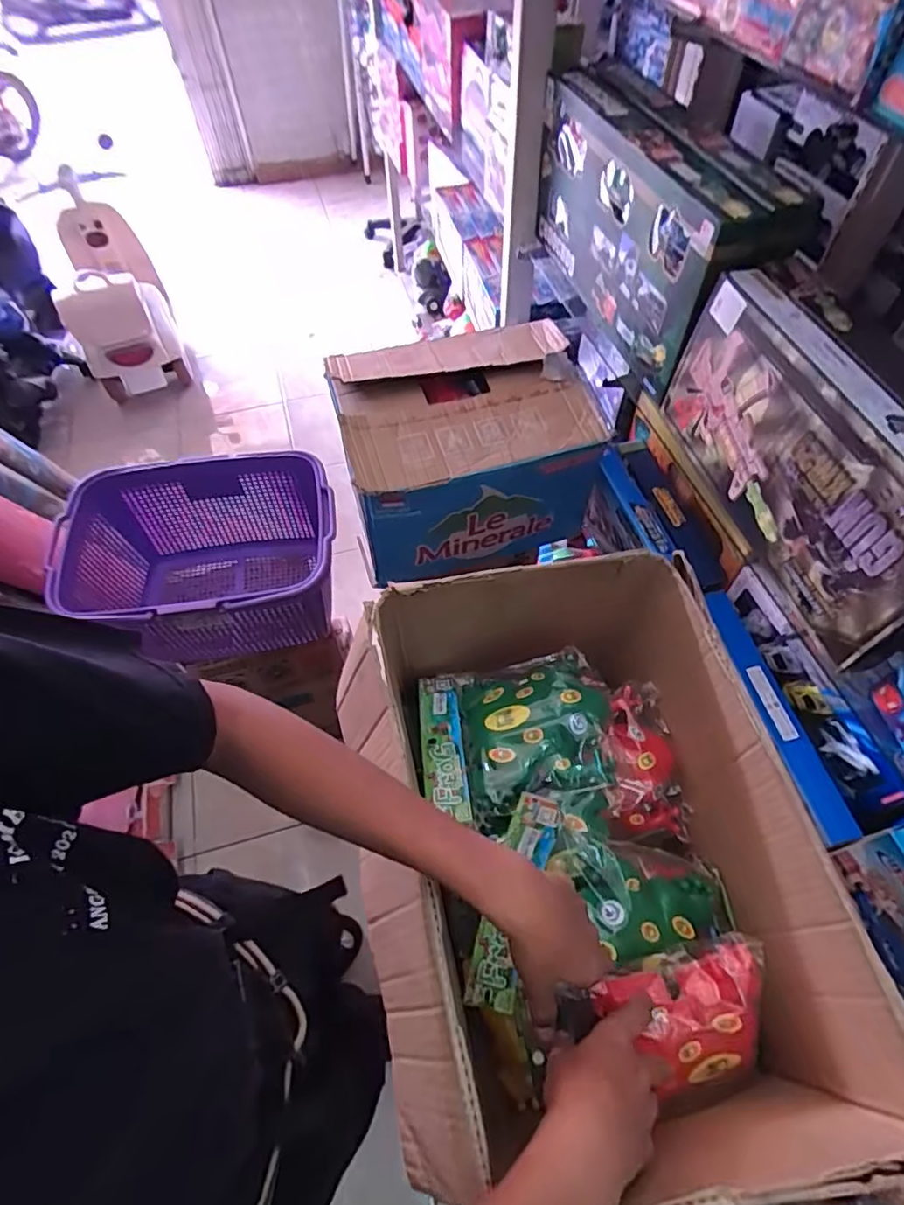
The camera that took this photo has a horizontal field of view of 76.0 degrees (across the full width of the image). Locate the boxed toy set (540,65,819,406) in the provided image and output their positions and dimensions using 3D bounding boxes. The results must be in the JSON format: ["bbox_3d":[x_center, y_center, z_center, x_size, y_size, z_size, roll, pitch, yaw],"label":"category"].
[{"bbox_3d":[0.277,-0.573,0.883,0.115,0.250,0.505,-16,59,-9],"label":"boxed toy set"}]

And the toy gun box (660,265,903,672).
[{"bbox_3d":[0.386,-0.161,0.652,0.060,0.200,0.428,-13,58,-6],"label":"toy gun box"}]

